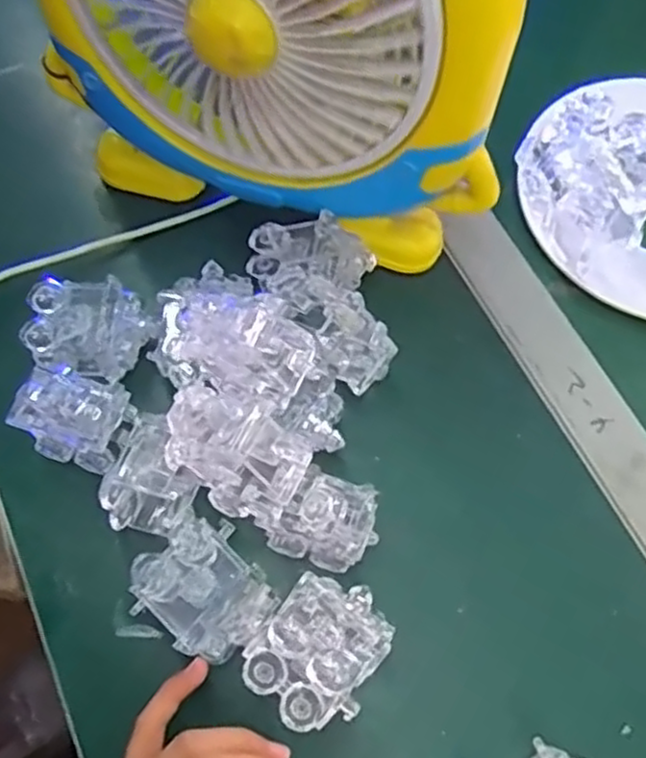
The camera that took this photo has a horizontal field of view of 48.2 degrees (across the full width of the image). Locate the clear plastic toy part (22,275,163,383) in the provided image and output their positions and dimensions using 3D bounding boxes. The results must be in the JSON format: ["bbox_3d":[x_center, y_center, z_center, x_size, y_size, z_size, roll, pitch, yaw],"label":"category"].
[{"bbox_3d":[-0.127,-0.029,0.395,0.066,0.029,0.054,13,61,-3],"label":"clear plastic toy part"}]

